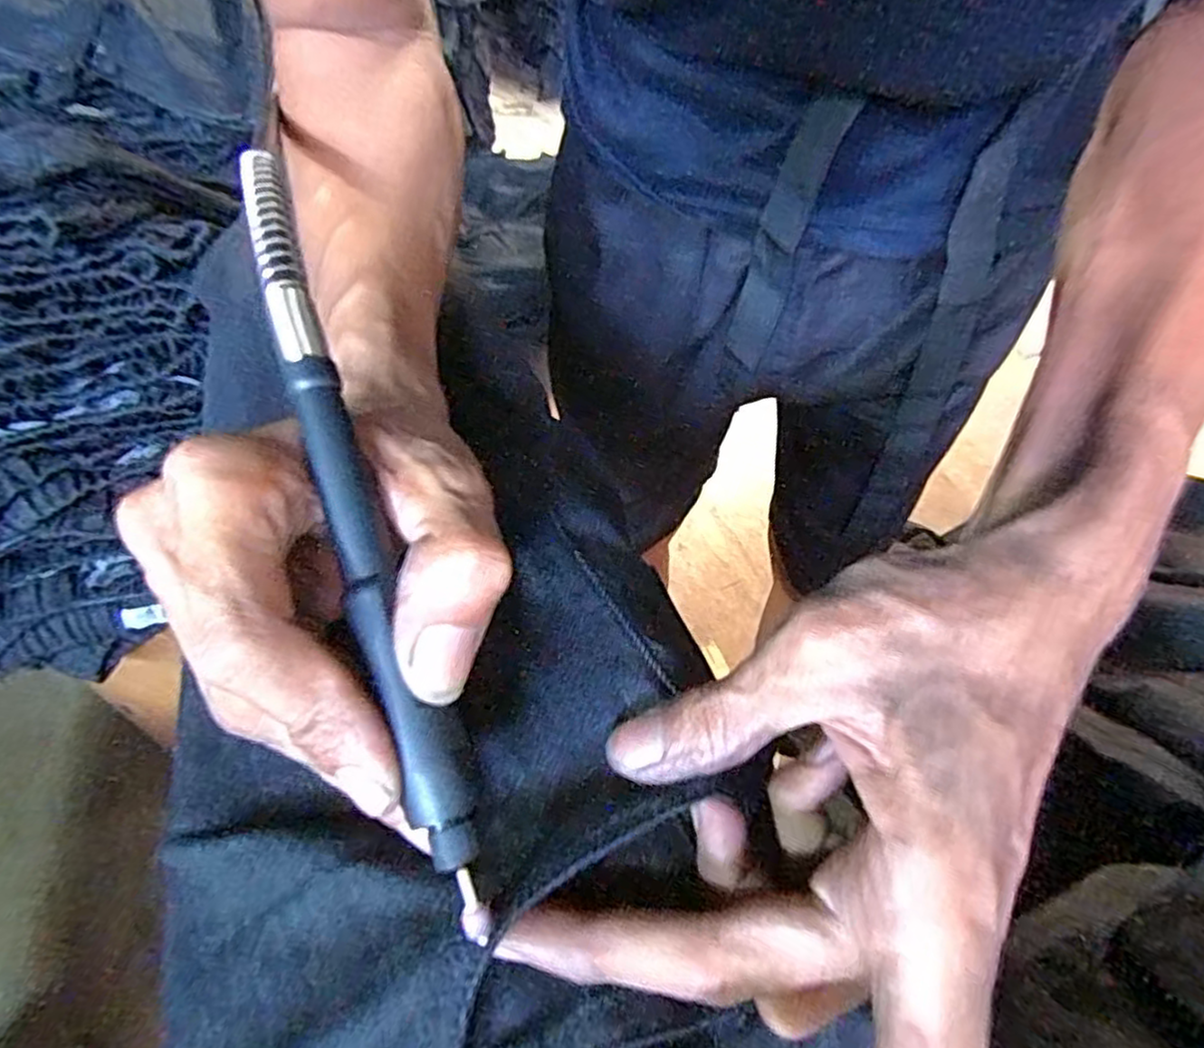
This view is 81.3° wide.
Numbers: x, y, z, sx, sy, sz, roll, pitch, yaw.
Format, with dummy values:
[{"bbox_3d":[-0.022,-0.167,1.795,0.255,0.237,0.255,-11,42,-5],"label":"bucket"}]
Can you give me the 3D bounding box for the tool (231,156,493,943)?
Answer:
[{"bbox_3d":[-0.069,-0.016,0.186,0.015,0.021,0.232,-18,74,-15],"label":"tool"}]

